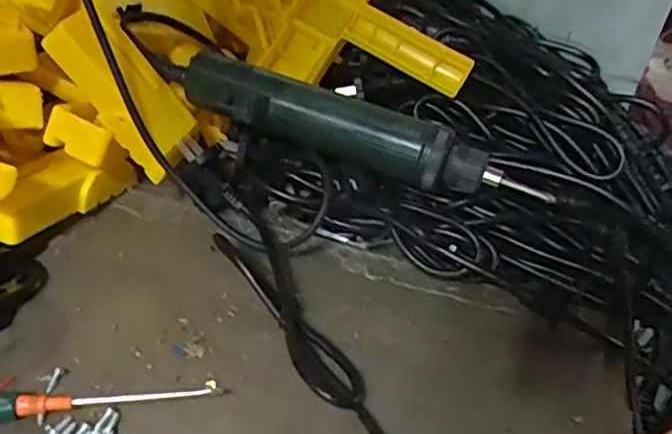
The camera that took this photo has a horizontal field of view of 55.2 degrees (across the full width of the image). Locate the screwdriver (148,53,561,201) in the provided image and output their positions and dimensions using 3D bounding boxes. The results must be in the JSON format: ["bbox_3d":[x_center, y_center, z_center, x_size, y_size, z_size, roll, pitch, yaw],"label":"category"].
[{"bbox_3d":[0.005,-0.061,0.423,0.257,0.036,0.030,16,40,13],"label":"screwdriver"}]

